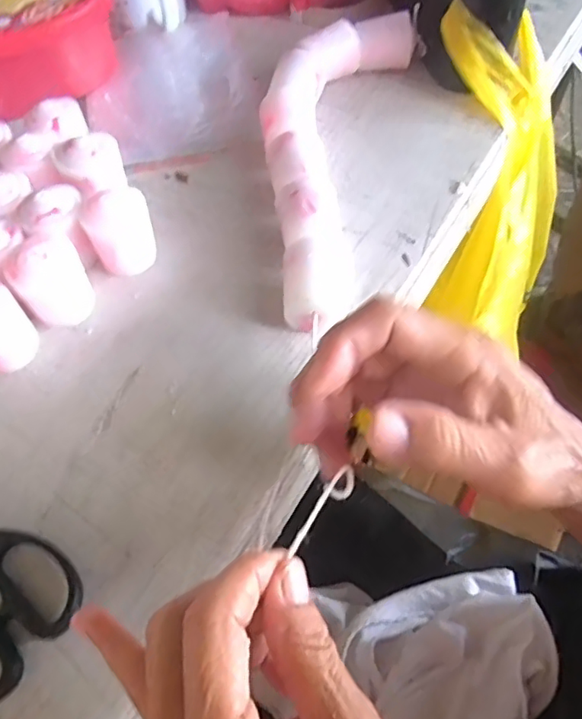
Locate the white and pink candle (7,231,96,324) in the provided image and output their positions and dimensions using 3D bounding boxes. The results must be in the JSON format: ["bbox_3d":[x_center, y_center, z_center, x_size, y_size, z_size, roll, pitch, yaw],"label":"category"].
[{"bbox_3d":[-0.137,-0.045,0.331,0.038,0.044,0.031,-32,60,-16],"label":"white and pink candle"}]

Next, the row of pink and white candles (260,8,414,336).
[{"bbox_3d":[0.020,-0.145,0.386,0.083,0.039,0.283,10,58,10],"label":"row of pink and white candles"}]

